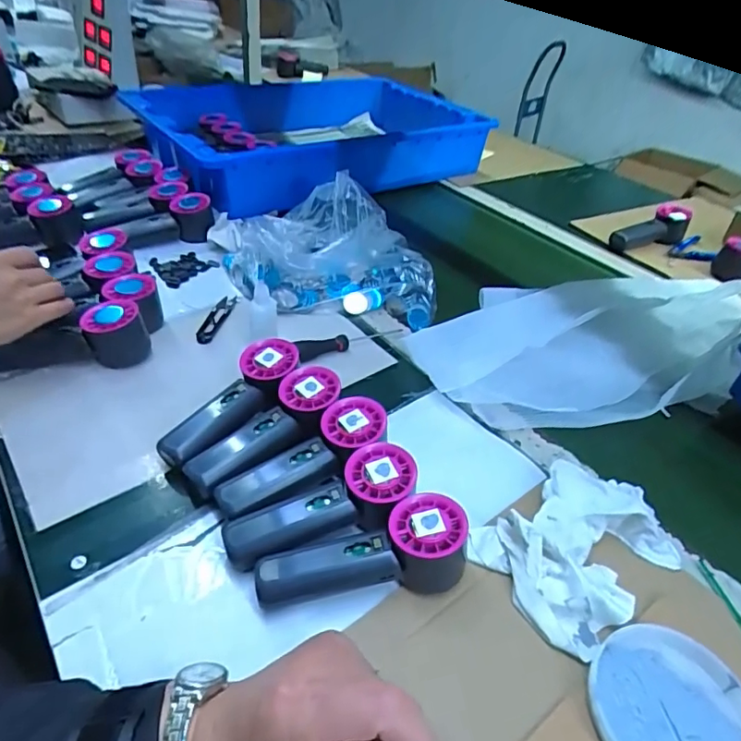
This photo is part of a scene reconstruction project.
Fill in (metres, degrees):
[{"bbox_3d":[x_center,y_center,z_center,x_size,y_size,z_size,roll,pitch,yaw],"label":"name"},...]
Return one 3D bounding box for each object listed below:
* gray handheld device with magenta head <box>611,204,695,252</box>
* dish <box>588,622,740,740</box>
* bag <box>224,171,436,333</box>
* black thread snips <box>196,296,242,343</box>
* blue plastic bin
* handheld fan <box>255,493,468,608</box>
[{"bbox_3d":[0.487,-0.236,0.915,0.156,0.068,0.060,-24,48,-29],"label":"gray handheld device with magenta head"},{"bbox_3d":[0.192,0.219,0.338,0.100,0.021,0.097,1,41,-4],"label":"dish"},{"bbox_3d":[-0.055,-0.165,0.708,0.283,0.098,0.200,2,41,-2],"label":"bag"},{"bbox_3d":[-0.185,-0.065,0.640,0.023,0.008,0.096,8,41,4],"label":"black thread snips"},{"bbox_3d":[-0.106,-0.495,1.065,0.651,0.098,0.446,-25,48,-29],"label":"blue plastic bin"},{"bbox_3d":[-0.006,0.134,0.392,0.150,0.055,0.052,-3,41,-8],"label":"handheld fan"}]

